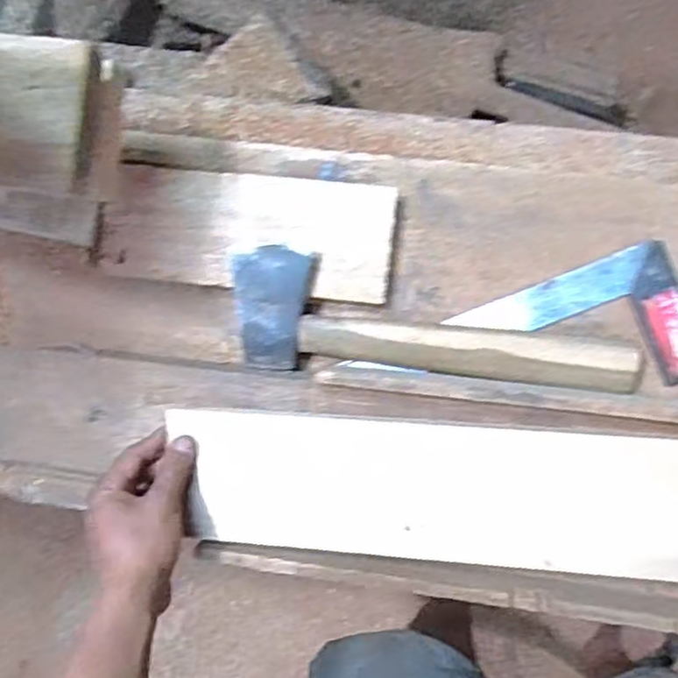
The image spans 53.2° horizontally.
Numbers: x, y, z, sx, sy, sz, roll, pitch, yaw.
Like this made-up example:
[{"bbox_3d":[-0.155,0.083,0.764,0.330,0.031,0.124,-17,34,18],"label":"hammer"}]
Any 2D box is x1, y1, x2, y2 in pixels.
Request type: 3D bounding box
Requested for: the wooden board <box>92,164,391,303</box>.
[{"bbox_3d":[-0.087,-0.101,0.622,0.272,0.019,0.106,7,88,10],"label":"wooden board"}]

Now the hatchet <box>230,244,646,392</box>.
[{"bbox_3d":[0.079,-0.007,0.587,0.347,0.029,0.099,8,90,5],"label":"hatchet"}]

